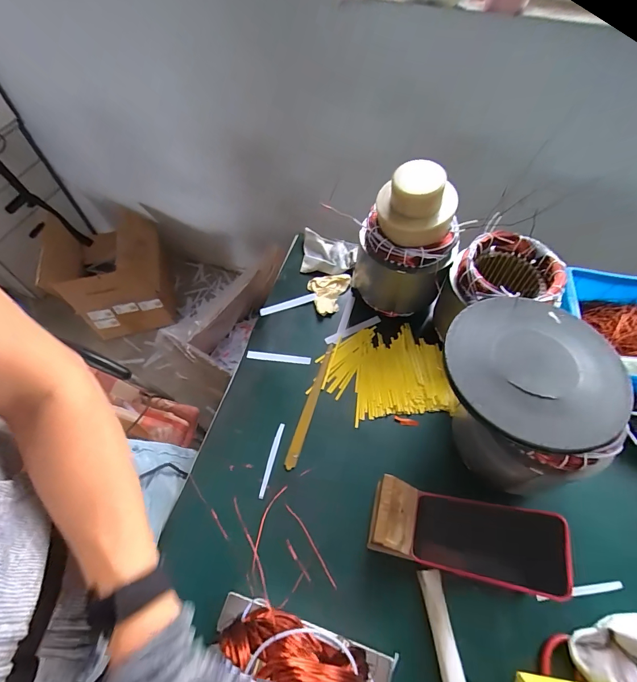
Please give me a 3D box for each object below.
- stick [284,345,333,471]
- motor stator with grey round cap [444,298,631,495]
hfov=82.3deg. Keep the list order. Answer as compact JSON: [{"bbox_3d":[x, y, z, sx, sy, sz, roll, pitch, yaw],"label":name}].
[{"bbox_3d":[-0.012,0.098,0.586,0.018,0.007,0.214,14,60,9],"label":"stick"},{"bbox_3d":[0.249,0.070,0.485,0.189,0.176,0.193,0,58,1],"label":"motor stator with grey round cap"}]

